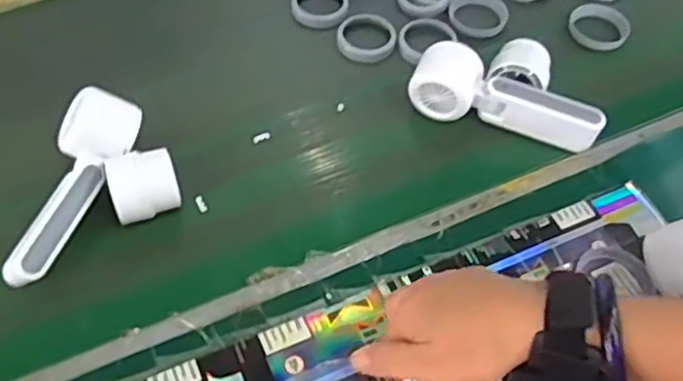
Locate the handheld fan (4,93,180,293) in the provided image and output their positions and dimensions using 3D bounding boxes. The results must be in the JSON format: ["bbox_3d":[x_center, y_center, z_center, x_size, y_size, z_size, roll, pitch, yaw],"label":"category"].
[{"bbox_3d":[-0.182,0.001,0.535,0.102,0.048,0.167,7,55,2],"label":"handheld fan"}]

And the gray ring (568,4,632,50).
[{"bbox_3d":[0.266,-0.170,0.711,0.053,0.015,0.062,-36,64,-25],"label":"gray ring"}]

